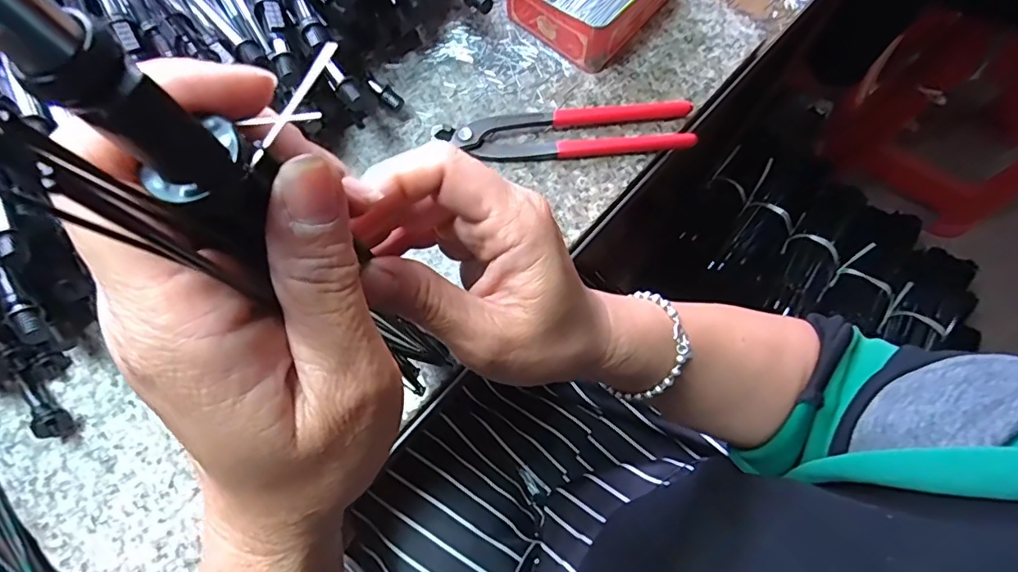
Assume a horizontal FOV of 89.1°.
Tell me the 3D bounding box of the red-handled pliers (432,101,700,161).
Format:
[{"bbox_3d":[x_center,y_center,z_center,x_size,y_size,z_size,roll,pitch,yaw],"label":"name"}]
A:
[{"bbox_3d":[0.044,-0.119,0.397,0.189,0.018,0.042,-3,73,-1],"label":"red-handled pliers"}]

